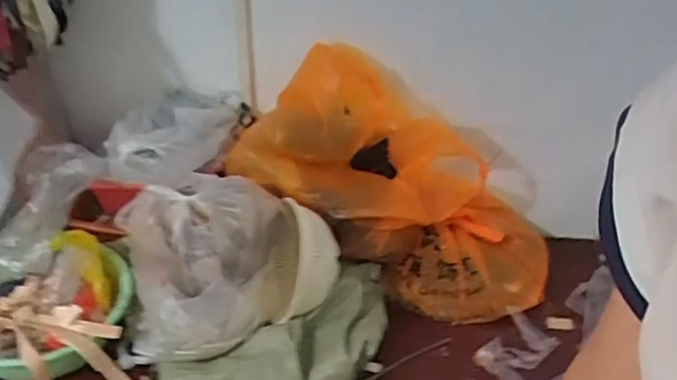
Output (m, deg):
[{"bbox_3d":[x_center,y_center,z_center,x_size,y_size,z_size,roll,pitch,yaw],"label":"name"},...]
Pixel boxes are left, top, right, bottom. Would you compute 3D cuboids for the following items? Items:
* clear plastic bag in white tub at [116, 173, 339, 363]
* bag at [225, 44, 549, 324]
[{"bbox_3d":[-0.201,0.124,1.214,0.393,0.242,0.265,-3,35,-5],"label":"clear plastic bag in white tub"},{"bbox_3d":[0.143,0.008,1.359,0.651,0.251,0.330,39,36,-9],"label":"bag"}]

